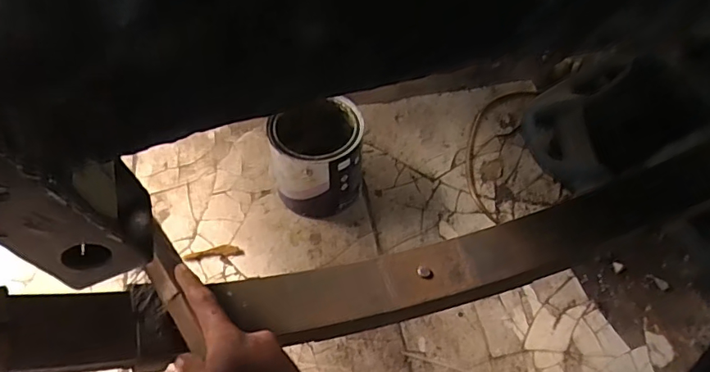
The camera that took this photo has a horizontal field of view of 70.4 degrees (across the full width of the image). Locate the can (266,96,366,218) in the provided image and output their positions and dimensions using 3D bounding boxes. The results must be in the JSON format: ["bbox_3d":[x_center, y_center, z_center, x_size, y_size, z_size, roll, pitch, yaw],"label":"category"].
[{"bbox_3d":[-0.060,-0.052,0.844,0.151,0.157,0.158,2,54,0],"label":"can"}]

